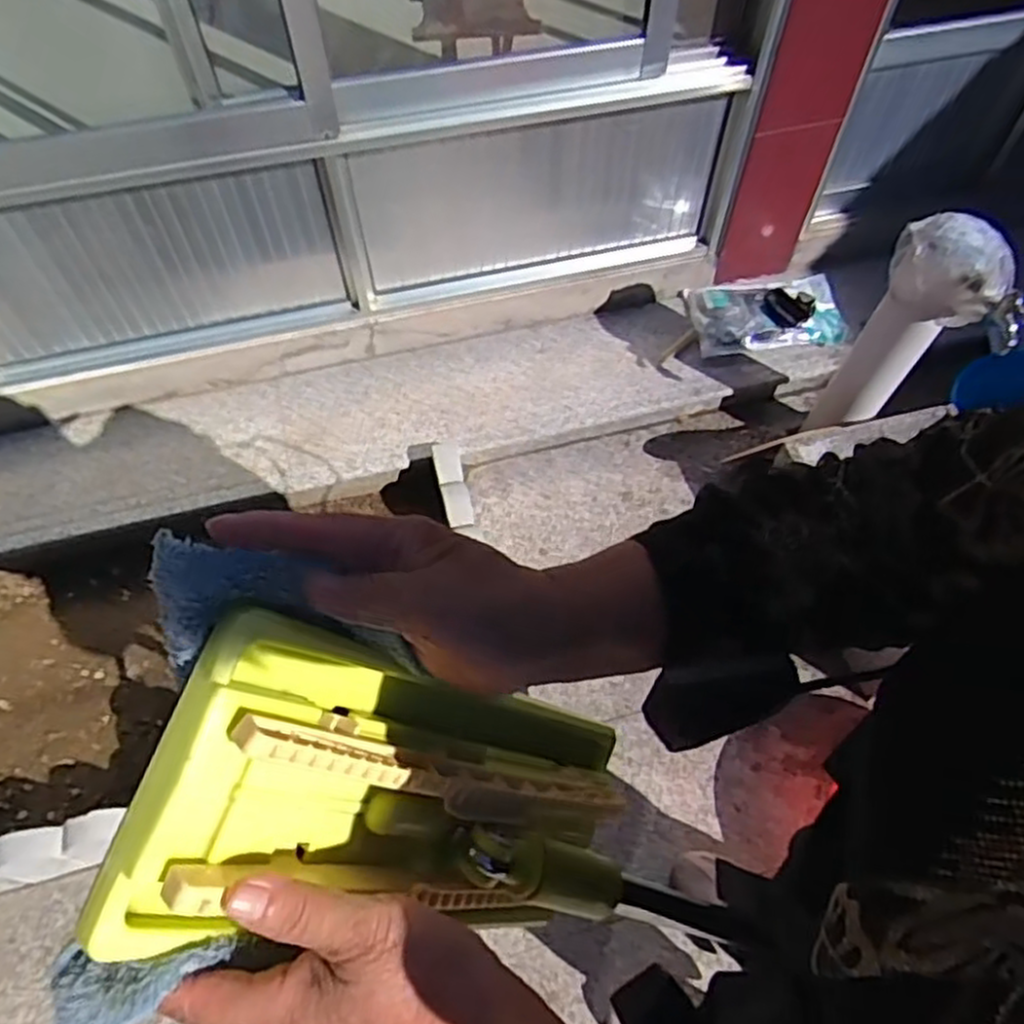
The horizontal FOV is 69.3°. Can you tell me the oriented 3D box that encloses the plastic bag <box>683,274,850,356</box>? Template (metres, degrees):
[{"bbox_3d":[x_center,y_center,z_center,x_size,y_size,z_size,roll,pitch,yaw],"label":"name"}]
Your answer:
[{"bbox_3d":[0.576,-0.451,1.680,0.337,0.052,0.194,-7,58,-4],"label":"plastic bag"}]

